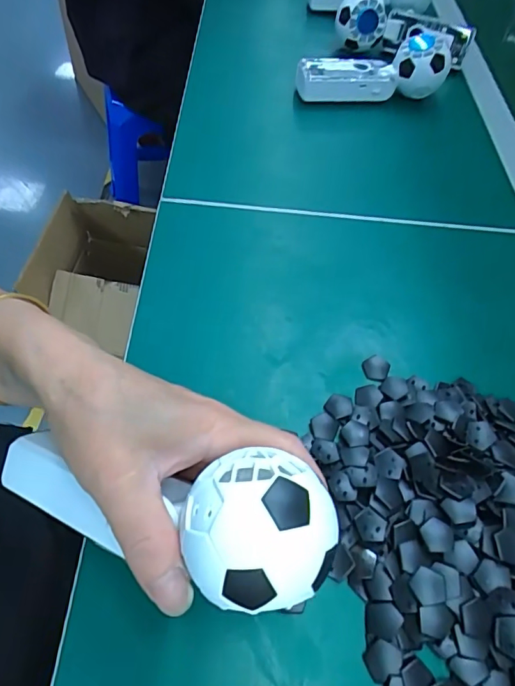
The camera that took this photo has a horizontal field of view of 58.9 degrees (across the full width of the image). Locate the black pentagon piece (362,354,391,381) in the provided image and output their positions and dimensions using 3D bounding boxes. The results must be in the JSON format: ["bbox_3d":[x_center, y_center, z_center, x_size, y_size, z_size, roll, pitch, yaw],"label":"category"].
[{"bbox_3d":[0.086,0.018,0.331,0.019,0.004,0.021,24,58,12],"label":"black pentagon piece"}]

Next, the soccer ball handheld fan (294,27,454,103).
[{"bbox_3d":[0.132,-0.316,0.519,0.167,0.062,0.060,-4,57,-6],"label":"soccer ball handheld fan"}]

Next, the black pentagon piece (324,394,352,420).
[{"bbox_3d":[0.056,0.043,0.310,0.017,0.004,0.020,33,61,17],"label":"black pentagon piece"}]

